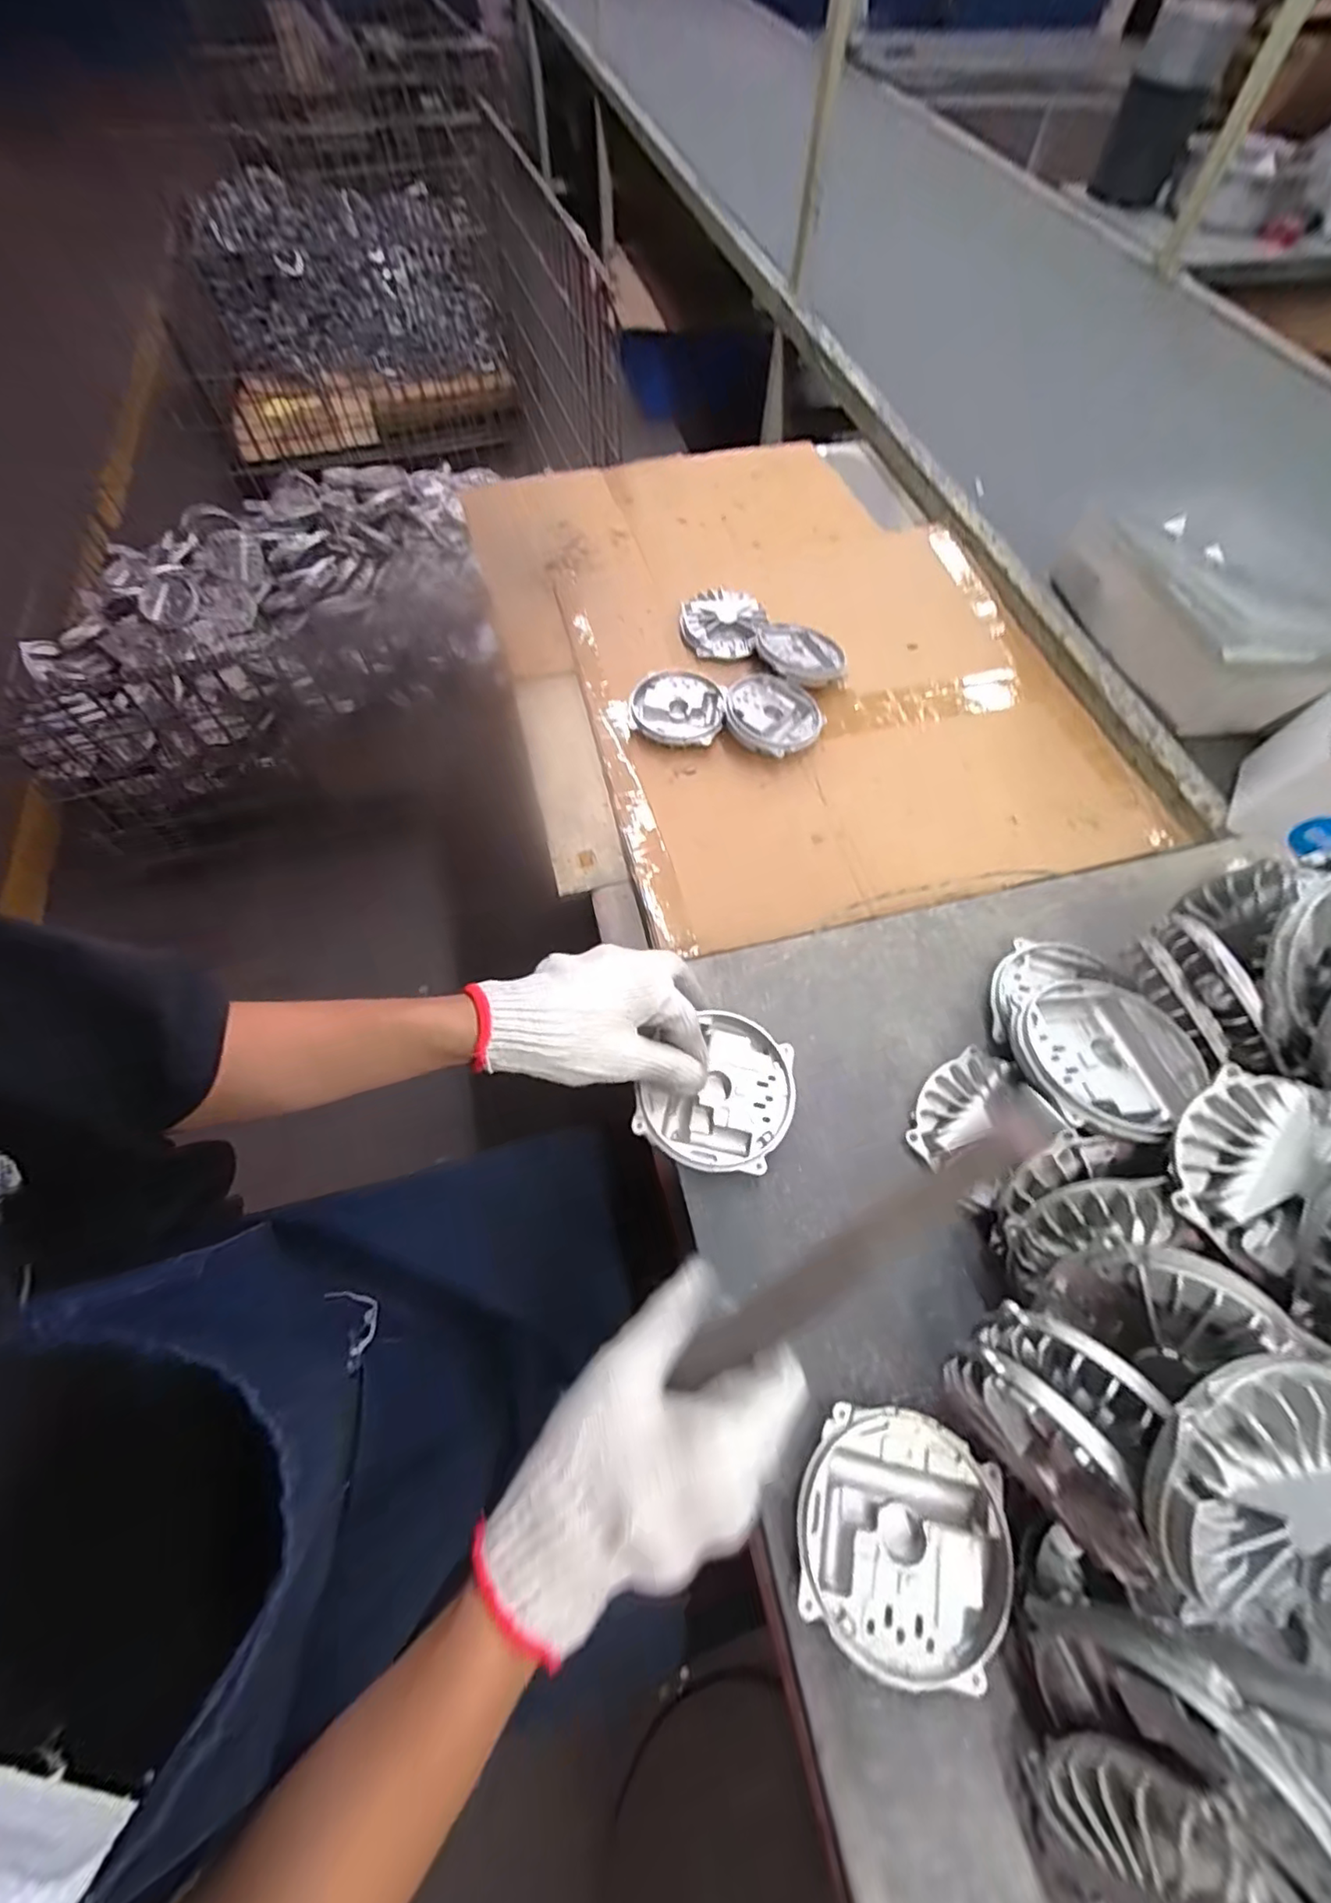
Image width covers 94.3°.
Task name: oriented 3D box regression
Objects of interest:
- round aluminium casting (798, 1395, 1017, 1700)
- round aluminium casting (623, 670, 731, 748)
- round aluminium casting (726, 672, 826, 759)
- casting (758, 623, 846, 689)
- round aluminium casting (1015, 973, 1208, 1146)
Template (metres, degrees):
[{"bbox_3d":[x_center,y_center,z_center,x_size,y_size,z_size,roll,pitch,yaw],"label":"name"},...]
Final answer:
[{"bbox_3d":[0.126,0.313,0.332,0.106,0.017,0.109,0,62,-1],"label":"round aluminium casting"},{"bbox_3d":[0.014,-0.281,0.707,0.107,0.022,0.110,0,62,-1],"label":"round aluminium casting"},{"bbox_3d":[0.122,-0.266,0.696,0.106,0.028,0.106,0,62,-1],"label":"round aluminium casting"},{"bbox_3d":[0.158,-0.353,0.737,0.096,0.031,0.105,0,62,-1],"label":"casting"},{"bbox_3d":[0.281,0.064,0.392,0.115,0.027,0.102,-15,64,-9],"label":"round aluminium casting"}]

